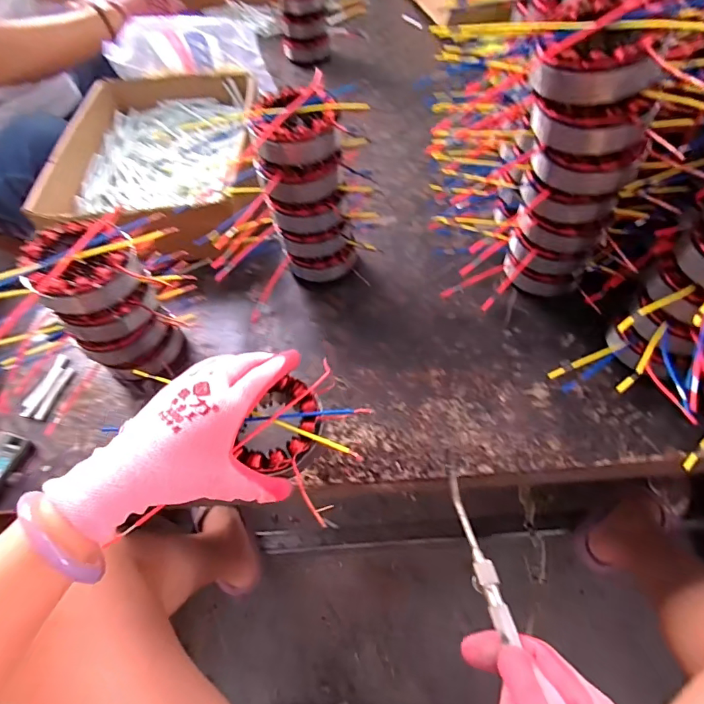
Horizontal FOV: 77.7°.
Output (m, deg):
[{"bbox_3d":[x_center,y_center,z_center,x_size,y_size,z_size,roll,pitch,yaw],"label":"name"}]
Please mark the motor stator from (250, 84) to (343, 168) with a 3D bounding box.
[{"bbox_3d":[-0.050,-0.213,0.416,0.082,0.047,0.076,-2,58,3],"label":"motor stator"}]

